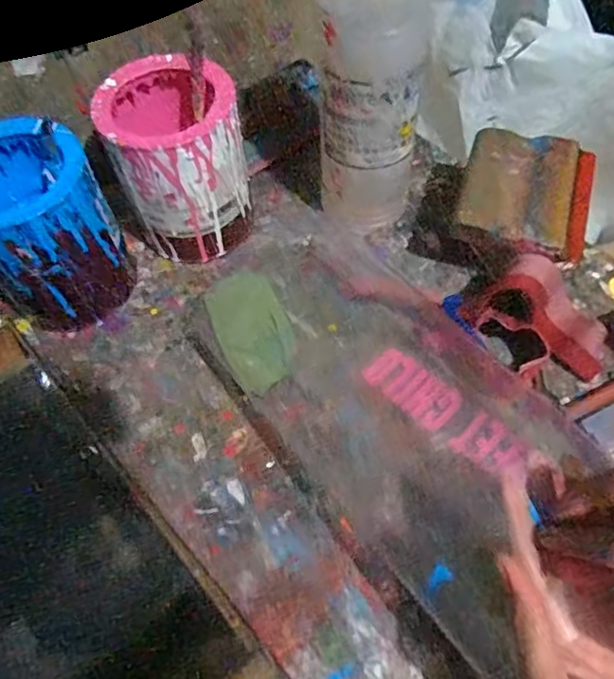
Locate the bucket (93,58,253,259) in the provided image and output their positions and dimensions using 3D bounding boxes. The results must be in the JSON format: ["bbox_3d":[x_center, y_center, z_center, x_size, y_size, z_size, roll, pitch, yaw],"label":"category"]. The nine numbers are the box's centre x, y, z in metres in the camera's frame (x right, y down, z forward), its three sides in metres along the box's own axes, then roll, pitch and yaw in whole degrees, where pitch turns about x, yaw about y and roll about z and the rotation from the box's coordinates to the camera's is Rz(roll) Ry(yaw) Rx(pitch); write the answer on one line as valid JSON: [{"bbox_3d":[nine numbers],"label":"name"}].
[{"bbox_3d":[-0.110,-0.159,0.512,0.103,0.136,0.120,-16,60,-7],"label":"bucket"}]

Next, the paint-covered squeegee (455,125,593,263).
[{"bbox_3d":[0.181,-0.121,0.481,0.101,0.019,0.121,14,61,11],"label":"paint-covered squeegee"}]

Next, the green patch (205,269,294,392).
[{"bbox_3d":[-0.046,-0.011,0.498,0.060,0.005,0.115,-21,61,-9],"label":"green patch"}]

